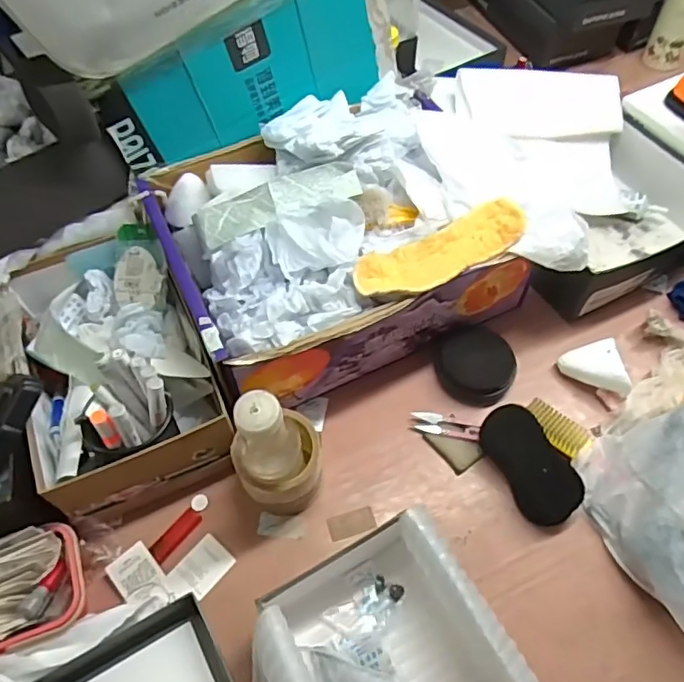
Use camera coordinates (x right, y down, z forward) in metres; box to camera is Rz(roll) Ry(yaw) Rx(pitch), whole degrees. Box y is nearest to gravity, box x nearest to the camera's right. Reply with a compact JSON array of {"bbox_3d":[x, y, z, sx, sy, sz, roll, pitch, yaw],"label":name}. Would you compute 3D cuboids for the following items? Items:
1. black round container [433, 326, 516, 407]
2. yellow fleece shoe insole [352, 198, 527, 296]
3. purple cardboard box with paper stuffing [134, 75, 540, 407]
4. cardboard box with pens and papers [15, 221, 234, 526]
[{"bbox_3d":[0.161,0.030,0.708,0.090,0.025,0.095,0,57,1],"label":"black round container"},{"bbox_3d":[0.108,-0.097,0.626,0.197,0.029,0.066,-25,60,-15],"label":"yellow fleece shoe insole"},{"bbox_3d":[-0.003,-0.131,0.711,0.394,0.155,0.322,-20,59,-12],"label":"purple cardboard box with paper stuffing"},{"bbox_3d":[-0.259,0.013,0.646,0.182,0.134,0.312,-24,59,-14],"label":"cardboard box with pens and papers"}]

